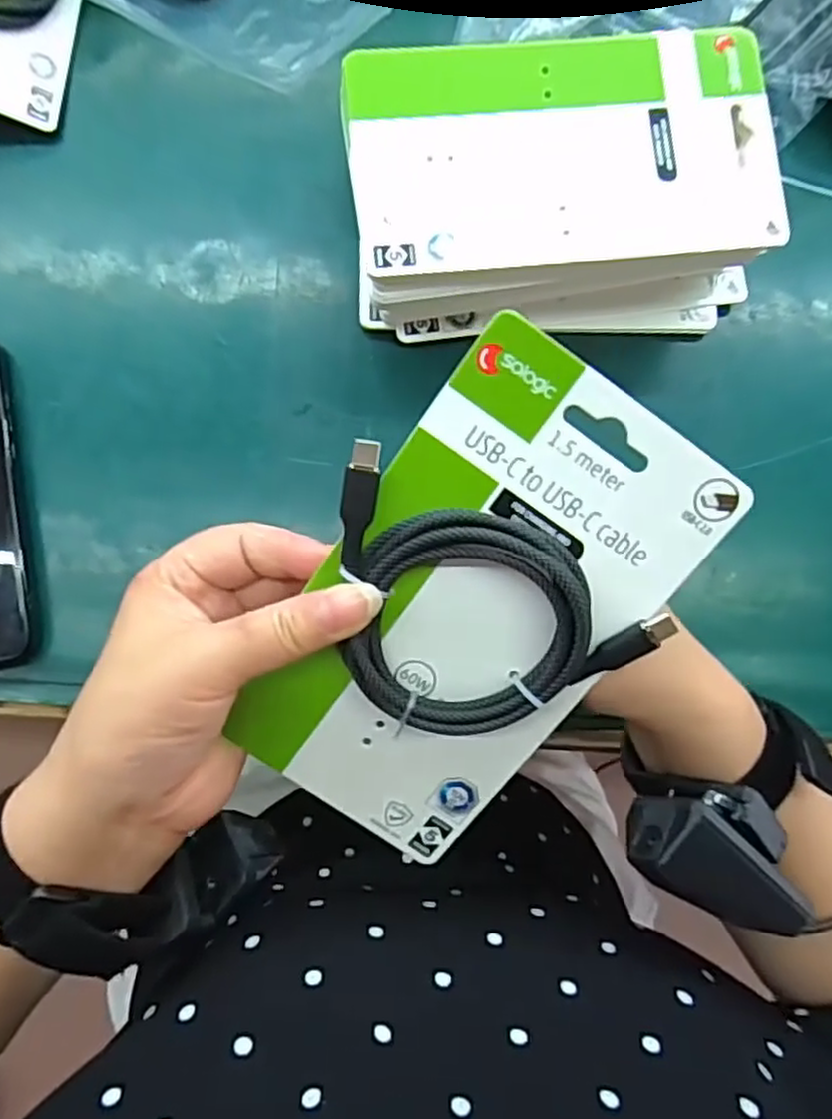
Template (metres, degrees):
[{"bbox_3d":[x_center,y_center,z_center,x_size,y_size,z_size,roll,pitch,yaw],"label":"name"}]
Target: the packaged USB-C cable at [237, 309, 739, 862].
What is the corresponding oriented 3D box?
[{"bbox_3d":[0.013,0.020,0.234,0.105,0.016,0.176,36,107,-10],"label":"packaged USB-C cable"}]

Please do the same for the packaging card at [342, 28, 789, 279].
[{"bbox_3d":[0.063,-0.171,0.300,0.181,0.008,0.103,-6,86,-3],"label":"packaging card"}]

